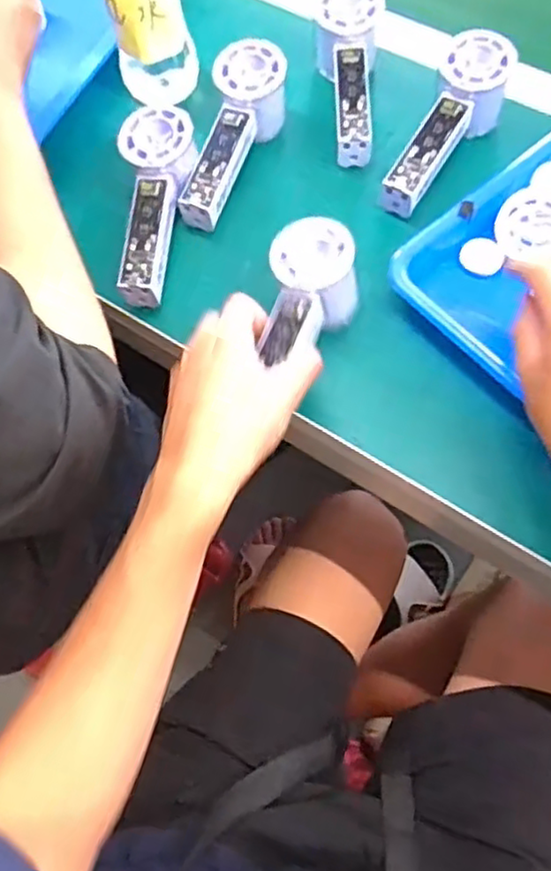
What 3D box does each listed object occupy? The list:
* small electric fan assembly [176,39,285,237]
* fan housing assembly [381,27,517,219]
[{"bbox_3d":[-0.031,-0.233,0.547,0.053,0.070,0.150,13,67,9],"label":"small electric fan assembly"},{"bbox_3d":[0.135,-0.239,0.530,0.052,0.061,0.142,24,69,13],"label":"fan housing assembly"}]

